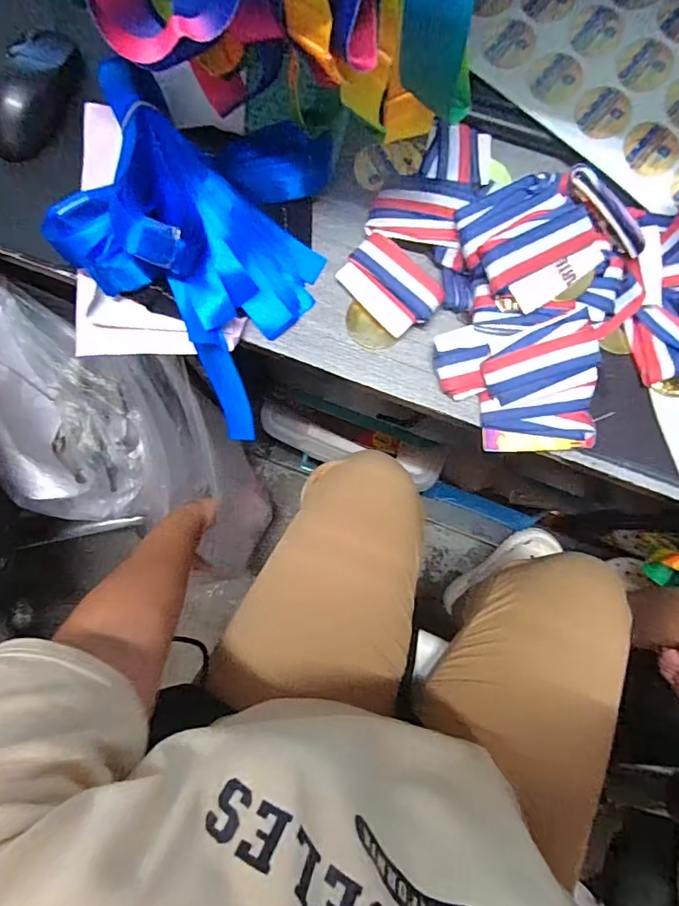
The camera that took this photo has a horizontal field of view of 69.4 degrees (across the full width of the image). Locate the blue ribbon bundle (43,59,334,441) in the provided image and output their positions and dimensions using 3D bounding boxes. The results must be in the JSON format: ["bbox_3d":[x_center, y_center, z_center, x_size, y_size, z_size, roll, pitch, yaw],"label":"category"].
[{"bbox_3d":[-0.110,-0.160,0.364,0.187,0.100,0.218,24,80,5],"label":"blue ribbon bundle"}]

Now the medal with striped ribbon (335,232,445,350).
[{"bbox_3d":[0.032,-0.118,0.369,0.067,0.015,0.073,-44,82,-7],"label":"medal with striped ribbon"}]

